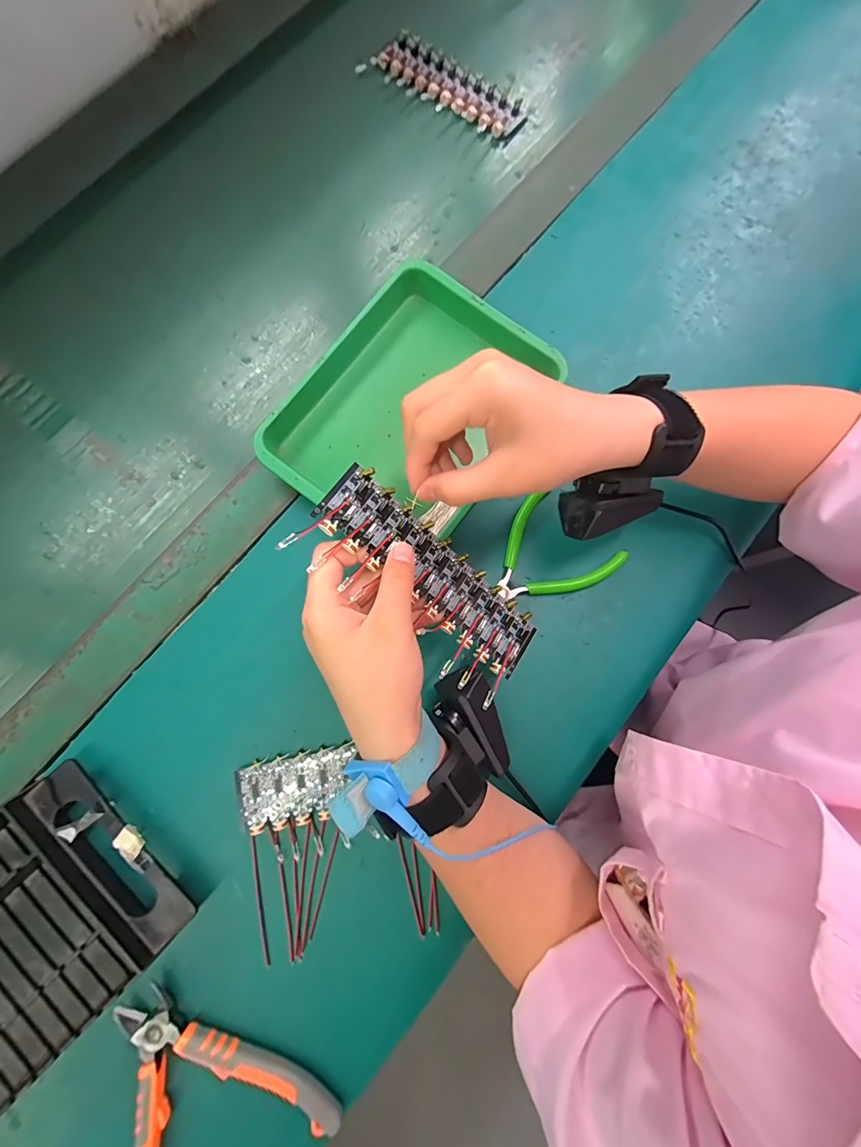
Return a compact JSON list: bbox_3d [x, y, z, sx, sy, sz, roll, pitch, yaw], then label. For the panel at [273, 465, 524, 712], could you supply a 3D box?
[{"bbox_3d":[0.001,0.007,0.256,0.162,0.014,0.061,37,80,-20],"label":"panel"}]

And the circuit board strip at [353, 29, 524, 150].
[{"bbox_3d":[0.018,-0.488,0.421,0.165,0.012,0.067,35,81,6],"label":"circuit board strip"}]

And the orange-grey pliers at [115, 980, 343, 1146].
[{"bbox_3d":[-0.146,0.331,0.268,0.127,0.019,0.136,-32,81,-6],"label":"orange-grey pliers"}]

